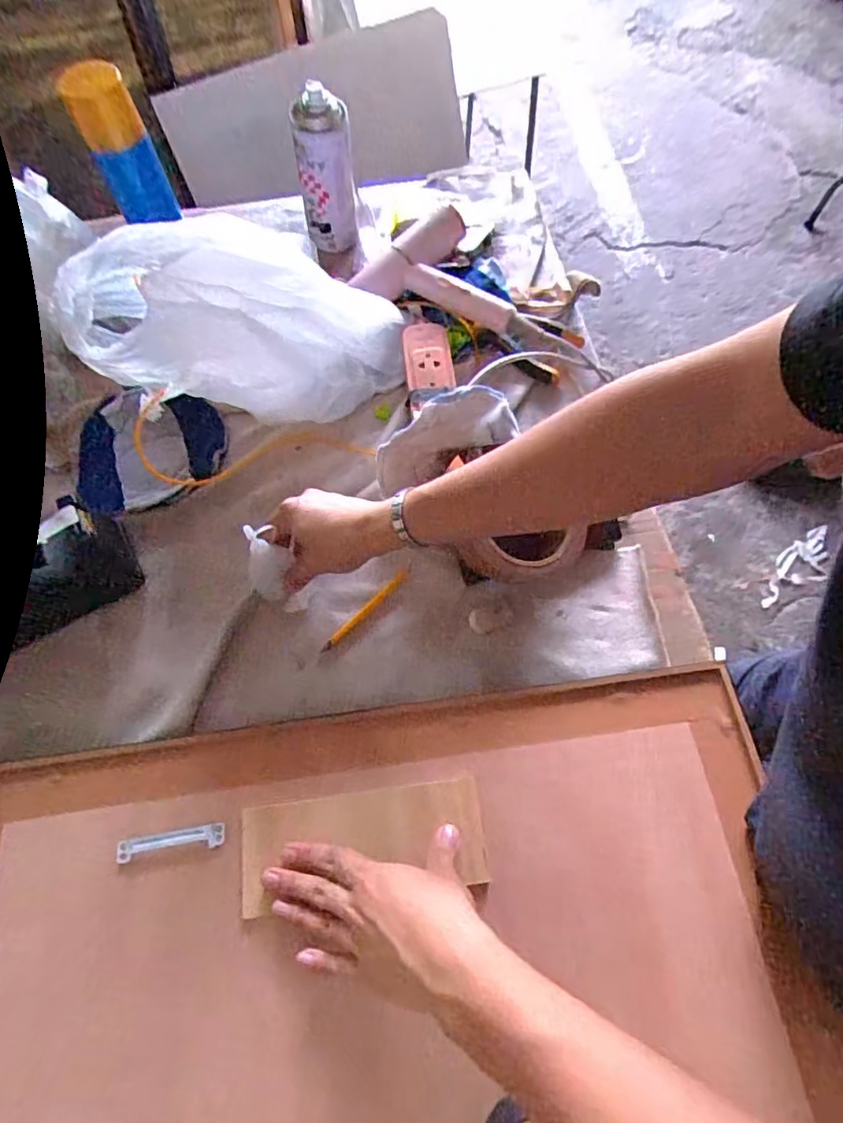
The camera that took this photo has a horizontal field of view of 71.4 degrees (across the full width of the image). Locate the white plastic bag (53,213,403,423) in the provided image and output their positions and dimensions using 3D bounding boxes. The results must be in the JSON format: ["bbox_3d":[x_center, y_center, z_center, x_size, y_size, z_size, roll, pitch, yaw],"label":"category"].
[{"bbox_3d":[-0.144,-0.218,0.548,0.101,0.147,0.352,48,34,19],"label":"white plastic bag"}]

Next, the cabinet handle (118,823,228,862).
[{"bbox_3d":[-0.195,0.219,0.457,0.081,0.009,0.016,-10,68,-3],"label":"cabinet handle"}]

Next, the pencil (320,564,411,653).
[{"bbox_3d":[-0.050,0.045,0.554,0.112,0.011,0.011,-42,71,-15],"label":"pencil"}]

